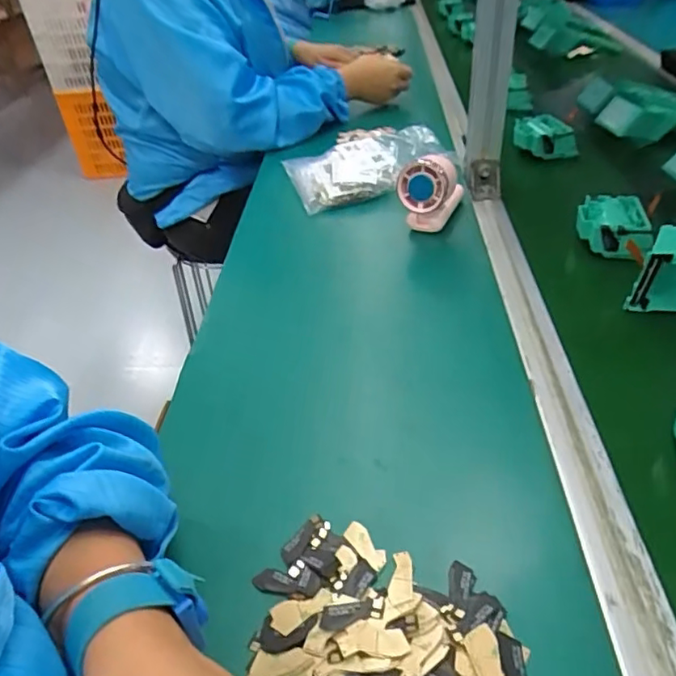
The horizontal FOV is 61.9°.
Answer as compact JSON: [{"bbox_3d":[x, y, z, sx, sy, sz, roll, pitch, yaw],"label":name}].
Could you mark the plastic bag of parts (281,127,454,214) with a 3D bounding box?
[{"bbox_3d":[0.046,-0.244,0.791,0.229,0.044,0.141,-17,39,-9],"label":"plastic bag of parts"}]

